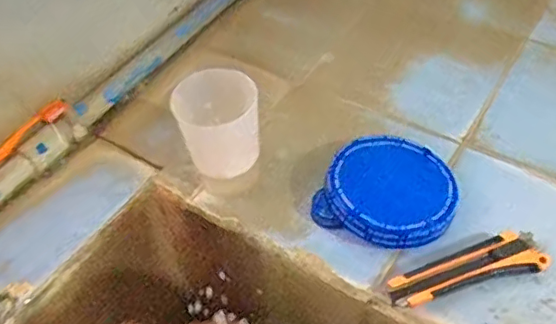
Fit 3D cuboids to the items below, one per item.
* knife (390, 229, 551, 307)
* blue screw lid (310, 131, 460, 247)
[{"bbox_3d":[0.154,0.089,0.457,0.133,0.015,0.040,-17,49,-9],"label":"knife"},{"bbox_3d":[0.102,0.026,0.508,0.112,0.039,0.113,-3,48,3],"label":"blue screw lid"}]

